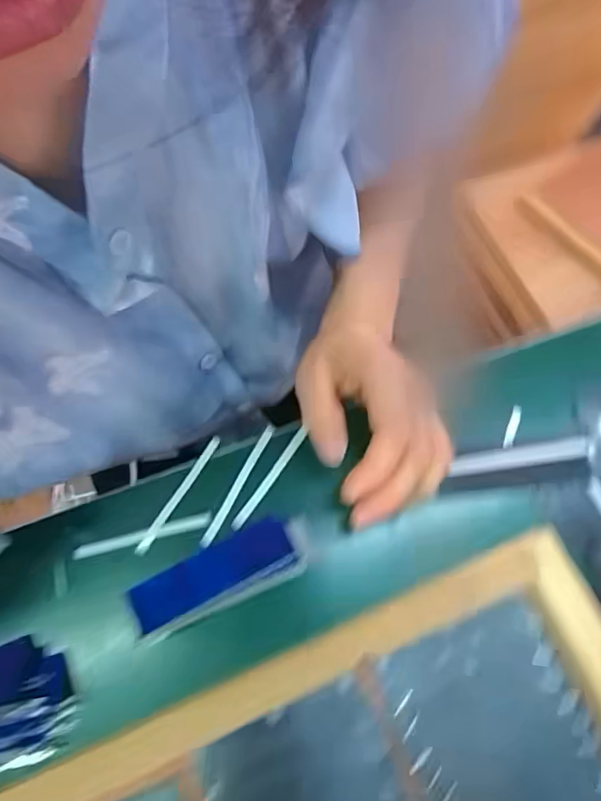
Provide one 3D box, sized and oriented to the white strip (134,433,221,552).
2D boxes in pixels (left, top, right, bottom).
[{"bbox_3d":[-0.073,0.057,0.301,0.006,0.006,0.081,30,73,13],"label":"white strip"}]

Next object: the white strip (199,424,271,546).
[{"bbox_3d":[-0.038,0.051,0.303,0.007,0.007,0.080,25,72,11],"label":"white strip"}]

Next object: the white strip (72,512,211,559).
[{"bbox_3d":[-0.093,0.079,0.292,0.079,0.006,0.008,-15,69,-4],"label":"white strip"}]

